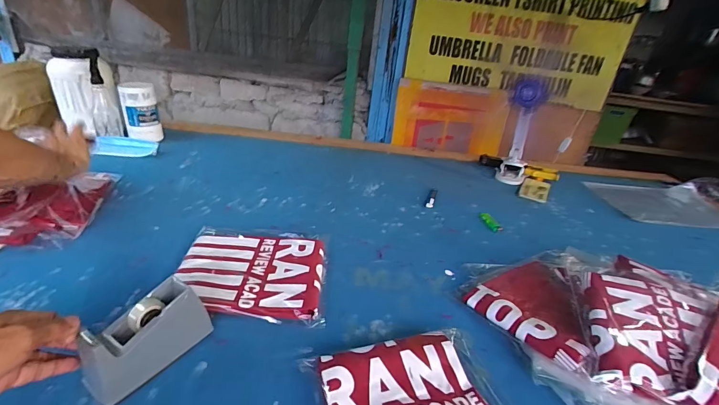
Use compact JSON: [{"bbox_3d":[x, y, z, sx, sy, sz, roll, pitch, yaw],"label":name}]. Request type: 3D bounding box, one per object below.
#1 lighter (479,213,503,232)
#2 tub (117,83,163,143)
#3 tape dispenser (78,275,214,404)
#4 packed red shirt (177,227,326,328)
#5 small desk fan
[{"bbox_3d":[0.334,0.049,0.912,0.028,0.012,0.081,2,27,-9],"label":"lighter"},{"bbox_3d":[-0.681,-0.276,1.133,0.097,0.171,0.096,-8,30,-27],"label":"tub"},{"bbox_3d":[-0.259,0.162,0.445,0.052,0.082,0.134,21,30,27],"label":"tape dispenser"},{"bbox_3d":[-0.183,0.114,0.630,0.243,0.025,0.240,4,27,-5],"label":"packed red shirt"},{"bbox_3d":[0.499,-0.215,1.127,0.105,0.313,0.135,17,29,21],"label":"small desk fan"}]

